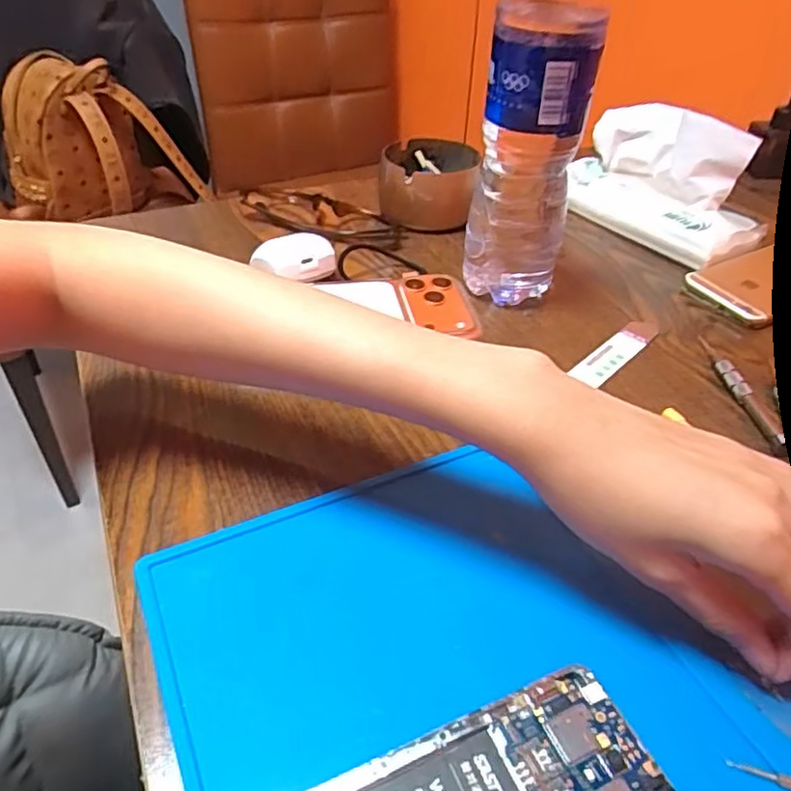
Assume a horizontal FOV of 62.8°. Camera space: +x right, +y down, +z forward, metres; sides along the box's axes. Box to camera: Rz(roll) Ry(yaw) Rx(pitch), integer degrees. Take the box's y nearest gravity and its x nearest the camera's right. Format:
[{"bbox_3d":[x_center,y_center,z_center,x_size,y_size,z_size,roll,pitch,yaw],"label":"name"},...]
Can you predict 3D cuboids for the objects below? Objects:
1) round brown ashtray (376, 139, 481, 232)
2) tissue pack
[{"bbox_3d":[0.026,-0.185,0.557,0.081,0.053,0.088,-1,42,1],"label":"round brown ashtray"},{"bbox_3d":[0.217,-0.177,0.535,0.077,0.086,0.161,-24,47,-27],"label":"tissue pack"}]

